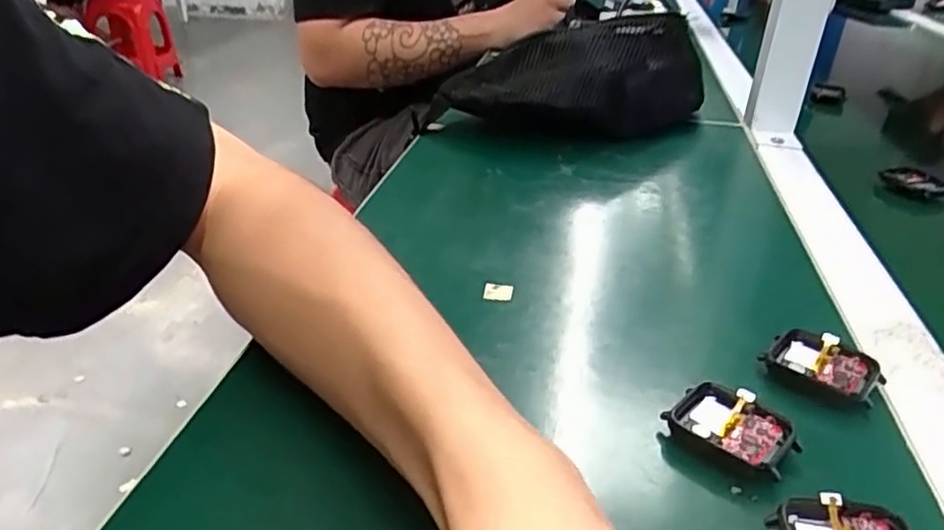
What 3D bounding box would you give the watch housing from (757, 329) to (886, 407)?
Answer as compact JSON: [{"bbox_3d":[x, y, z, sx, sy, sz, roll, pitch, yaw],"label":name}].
[{"bbox_3d":[0.166,0.048,0.310,0.036,0.013,0.047,-25,40,-39],"label":"watch housing"}]

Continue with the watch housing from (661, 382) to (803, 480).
[{"bbox_3d":[0.108,0.067,0.271,0.035,0.012,0.046,-24,39,-37],"label":"watch housing"}]

